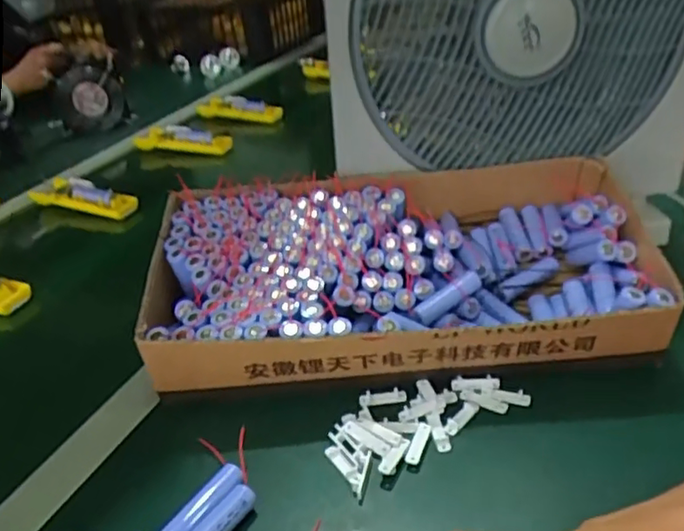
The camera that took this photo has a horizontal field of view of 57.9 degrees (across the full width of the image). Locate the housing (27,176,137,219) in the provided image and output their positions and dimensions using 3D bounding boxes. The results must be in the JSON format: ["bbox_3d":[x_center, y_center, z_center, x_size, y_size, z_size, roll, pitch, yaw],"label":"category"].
[{"bbox_3d":[-0.358,-0.096,0.856,0.162,0.030,0.043,9,34,21],"label":"housing"}]

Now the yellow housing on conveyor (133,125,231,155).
[{"bbox_3d":[-0.259,-0.207,1.016,0.165,0.035,0.044,4,33,15],"label":"yellow housing on conveyor"}]

